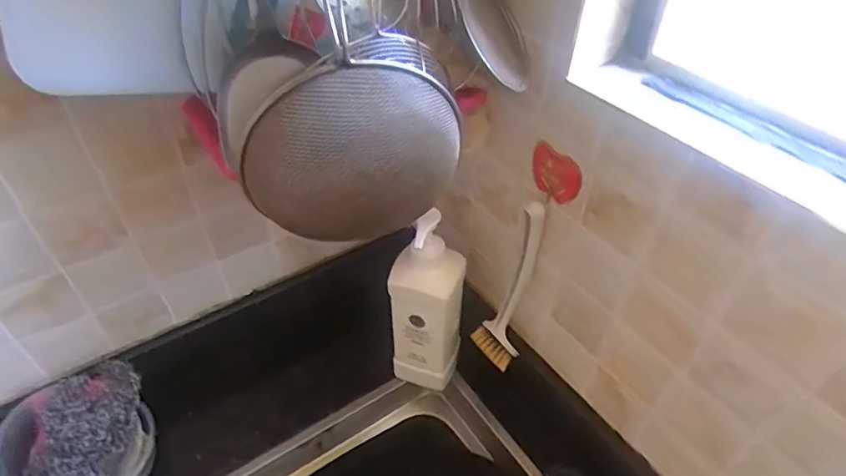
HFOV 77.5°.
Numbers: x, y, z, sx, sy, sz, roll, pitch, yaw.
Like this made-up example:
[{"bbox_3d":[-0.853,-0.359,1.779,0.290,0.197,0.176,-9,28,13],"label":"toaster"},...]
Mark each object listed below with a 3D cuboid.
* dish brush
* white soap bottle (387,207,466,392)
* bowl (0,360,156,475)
[{"bbox_3d":[0.094,0.054,0.595,0.054,0.219,0.068,9,45,8],"label":"dish brush"},{"bbox_3d":[0.005,0.082,0.657,0.082,0.287,0.063,9,45,8],"label":"white soap bottle"},{"bbox_3d":[-0.384,0.233,0.589,0.116,0.147,0.152,15,46,14],"label":"bowl"}]

